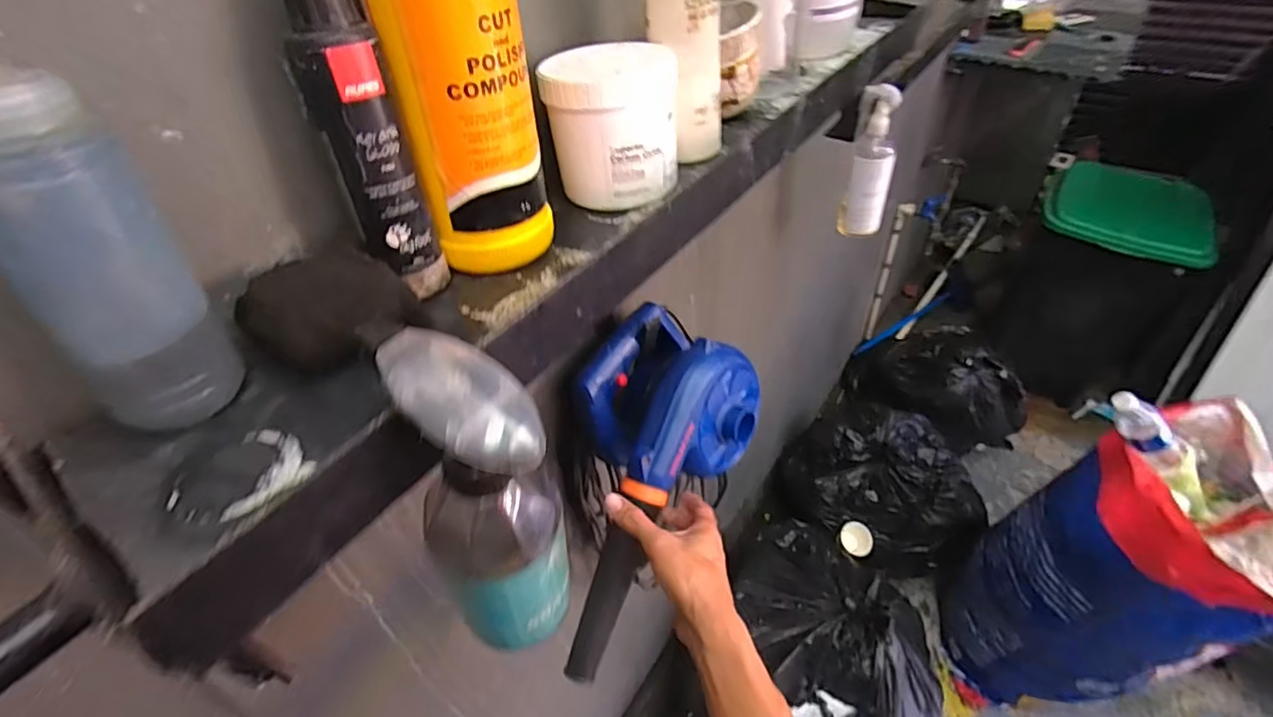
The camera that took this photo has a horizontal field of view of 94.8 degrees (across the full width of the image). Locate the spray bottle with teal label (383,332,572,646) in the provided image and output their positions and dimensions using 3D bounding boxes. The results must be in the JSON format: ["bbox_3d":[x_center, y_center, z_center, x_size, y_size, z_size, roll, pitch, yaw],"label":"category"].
[{"bbox_3d":[-0.071,0.079,0.294,0.065,0.197,0.068,-28,48,-22],"label":"spray bottle with teal label"}]

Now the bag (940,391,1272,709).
[{"bbox_3d":[0.948,0.469,1.177,0.380,0.773,0.370,-6,43,-1],"label":"bag"}]

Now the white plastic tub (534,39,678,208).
[{"bbox_3d":[-0.018,-0.179,0.446,0.093,0.091,0.092,-3,43,3],"label":"white plastic tub"}]

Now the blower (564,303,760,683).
[{"bbox_3d":[0.010,0.133,0.606,0.158,0.121,0.363,14,78,20],"label":"blower"}]

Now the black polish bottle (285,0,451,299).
[{"bbox_3d":[-0.147,-0.118,0.317,0.043,0.175,0.044,-20,45,-15],"label":"black polish bottle"}]

